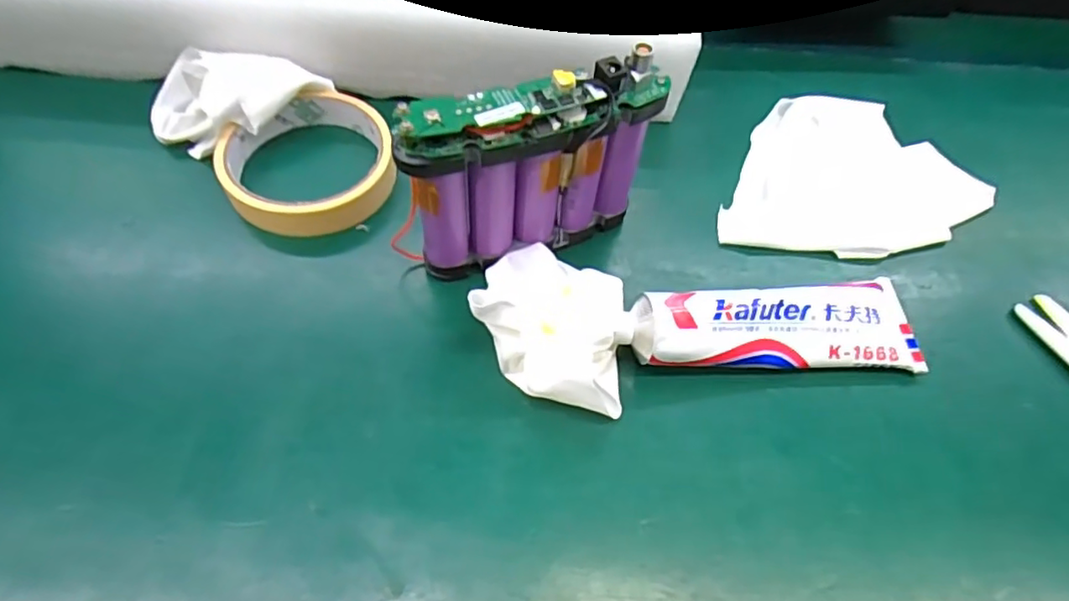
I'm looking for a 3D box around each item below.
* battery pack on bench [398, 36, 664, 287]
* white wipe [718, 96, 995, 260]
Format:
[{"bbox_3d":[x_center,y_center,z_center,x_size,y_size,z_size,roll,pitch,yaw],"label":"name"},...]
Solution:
[{"bbox_3d":[-0.002,-0.053,0.274,0.114,0.099,0.020,-16,59,-14],"label":"battery pack on bench"},{"bbox_3d":[0.179,-0.072,0.349,0.148,0.011,0.113,5,57,0],"label":"white wipe"}]

